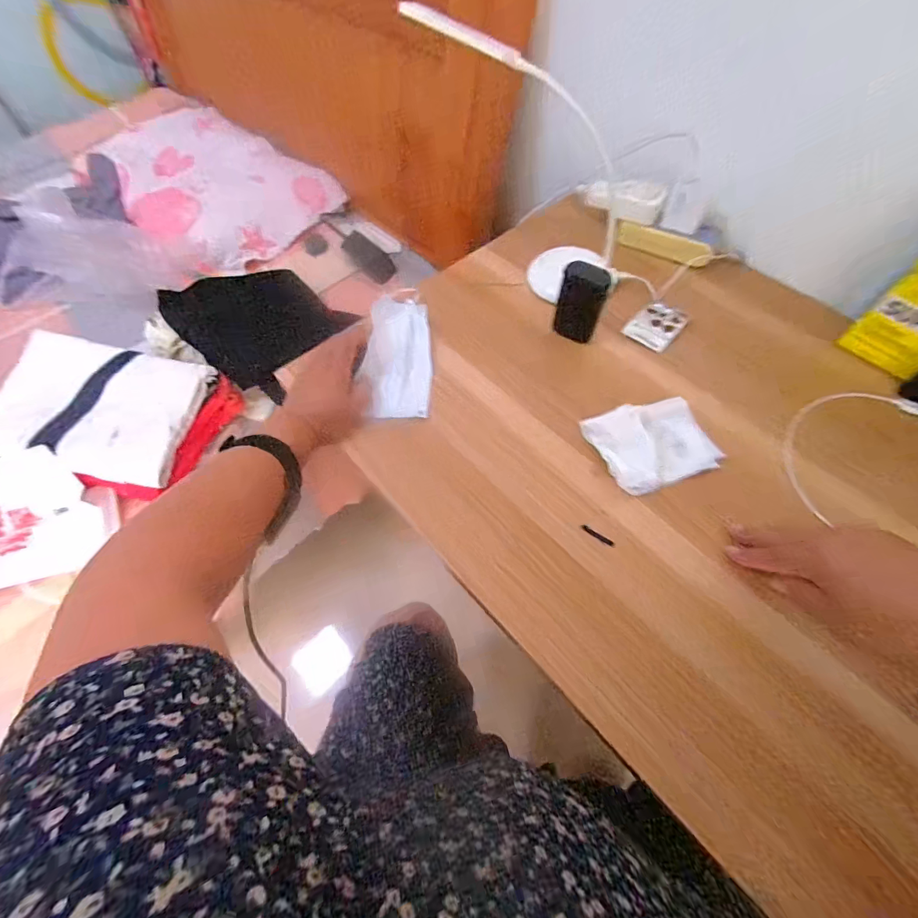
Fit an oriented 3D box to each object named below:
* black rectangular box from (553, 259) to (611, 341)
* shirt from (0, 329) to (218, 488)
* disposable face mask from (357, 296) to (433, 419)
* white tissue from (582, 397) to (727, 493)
[{"bbox_3d":[0.144,-0.184,0.495,0.052,0.090,0.021,14,62,9],"label":"black rectangular box"},{"bbox_3d":[-0.569,-0.086,0.662,0.279,0.069,0.214,10,62,7],"label":"shirt"},{"bbox_3d":[-0.072,-0.121,0.497,0.077,0.012,0.159,-4,72,-3],"label":"disposable face mask"},{"bbox_3d":[0.207,-0.018,0.440,0.118,0.034,0.090,-18,62,-8],"label":"white tissue"}]

